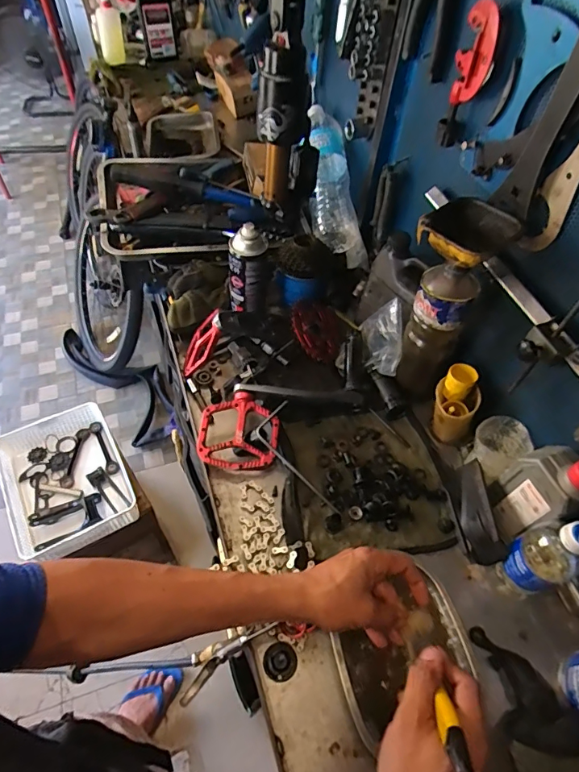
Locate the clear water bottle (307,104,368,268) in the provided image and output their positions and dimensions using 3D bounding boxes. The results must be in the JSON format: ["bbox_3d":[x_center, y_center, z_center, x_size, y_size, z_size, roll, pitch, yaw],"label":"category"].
[{"bbox_3d":[0.080,-0.393,0.898,0.095,0.080,0.354,-6,80,-9],"label":"clear water bottle"}]

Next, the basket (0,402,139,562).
[{"bbox_3d":[-0.535,0.236,1.094,0.262,0.092,0.344,-23,58,-21],"label":"basket"}]

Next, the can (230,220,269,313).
[{"bbox_3d":[-0.070,-0.195,0.770,0.061,0.163,0.055,-2,53,-6],"label":"can"}]

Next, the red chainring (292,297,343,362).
[{"bbox_3d":[0.049,-0.102,0.804,0.110,0.009,0.127,56,43,-5],"label":"red chainring"}]

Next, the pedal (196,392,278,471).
[{"bbox_3d":[-0.073,0.066,0.663,0.112,0.016,0.109,10,69,-3],"label":"pedal"}]

